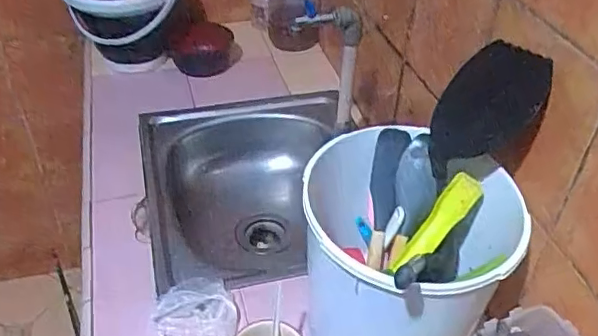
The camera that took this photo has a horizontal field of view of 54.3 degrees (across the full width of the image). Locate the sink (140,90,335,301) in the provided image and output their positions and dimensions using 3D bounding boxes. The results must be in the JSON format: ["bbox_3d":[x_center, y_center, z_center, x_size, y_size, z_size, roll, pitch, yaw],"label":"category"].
[{"bbox_3d":[-0.076,0.072,1.097,0.384,0.187,0.482,-7,41,-11],"label":"sink"}]

